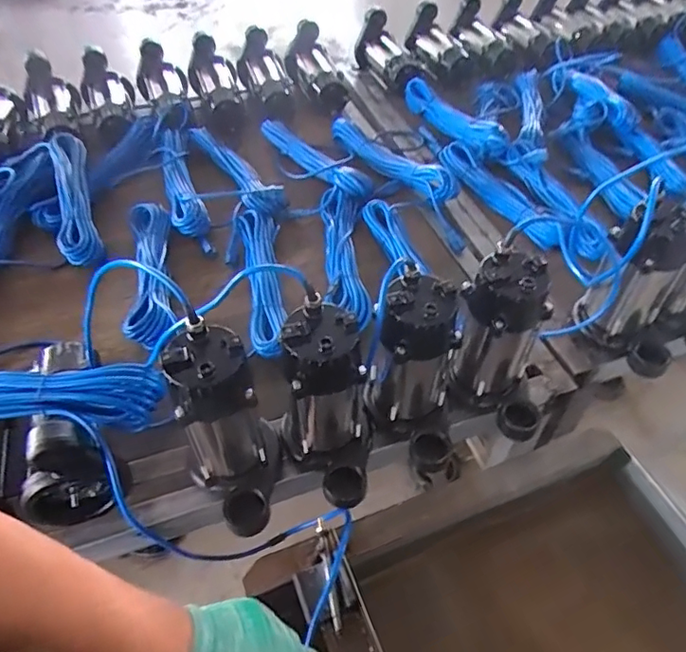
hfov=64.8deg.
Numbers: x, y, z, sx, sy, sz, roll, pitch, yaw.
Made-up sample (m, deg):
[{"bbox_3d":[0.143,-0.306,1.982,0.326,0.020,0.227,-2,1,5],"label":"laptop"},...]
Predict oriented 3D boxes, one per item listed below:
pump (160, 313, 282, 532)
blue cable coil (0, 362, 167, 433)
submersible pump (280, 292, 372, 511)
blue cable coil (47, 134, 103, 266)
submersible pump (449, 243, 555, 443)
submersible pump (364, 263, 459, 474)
[{"bbox_3d":[-0.131,0.124,0.636,0.109,0.234,0.146,-20,51,-17],"label":"pump"},{"bbox_3d":[-0.409,0.091,0.669,0.358,0.082,0.062,-3,48,-3],"label":"blue cable coil"},{"bbox_3d":[-0.011,0.103,0.653,0.113,0.229,0.144,-15,50,-12],"label":"submersible pump"},{"bbox_3d":[-0.527,-0.251,1.062,0.067,0.091,0.329,-16,50,-14],"label":"blue cable coil"},{"bbox_3d":[0.219,0.033,0.727,0.137,0.241,0.104,18,51,16],"label":"submersible pump"},{"bbox_3d":[0.090,0.064,0.683,0.113,0.229,0.134,3,48,3],"label":"submersible pump"}]

